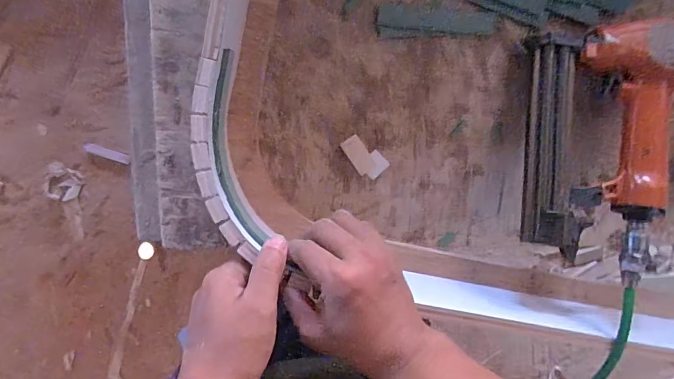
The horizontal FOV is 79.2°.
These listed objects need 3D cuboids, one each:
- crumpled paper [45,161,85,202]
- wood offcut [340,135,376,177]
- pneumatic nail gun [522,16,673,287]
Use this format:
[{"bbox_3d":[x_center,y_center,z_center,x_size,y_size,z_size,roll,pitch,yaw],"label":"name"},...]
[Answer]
[{"bbox_3d":[-0.822,-0.024,1.234,0.098,0.032,0.114,5,98,-5],"label":"crumpled paper"},{"bbox_3d":[0.023,-0.037,0.434,0.021,0.006,0.041,-35,99,1],"label":"wood offcut"},{"bbox_3d":[0.268,-0.044,0.402,0.155,0.061,0.247,5,98,-5],"label":"pneumatic nail gun"}]

